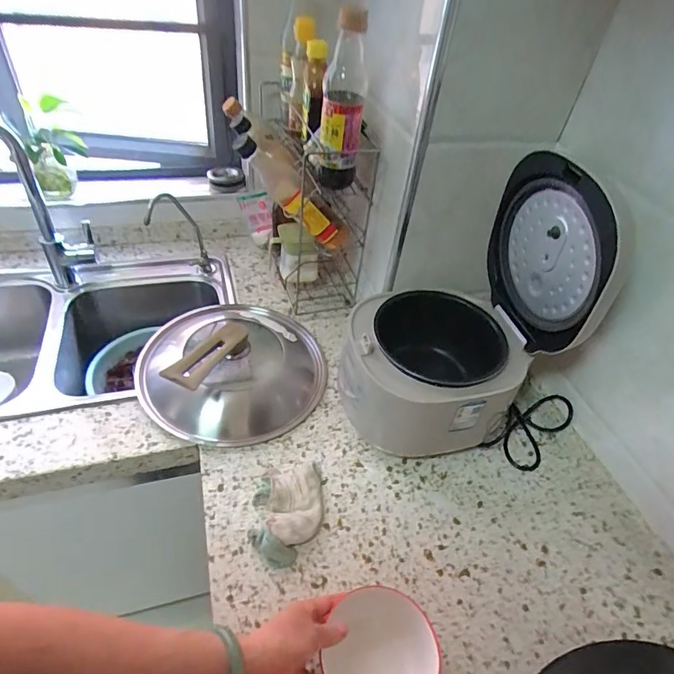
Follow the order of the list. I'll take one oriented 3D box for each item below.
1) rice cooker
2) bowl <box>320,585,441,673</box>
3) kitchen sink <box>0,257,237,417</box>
[{"bbox_3d":[0.163,-0.028,0.656,0.279,0.409,0.234,-9,46,-17],"label":"rice cooker"},{"bbox_3d":[0.050,0.345,0.486,0.113,0.059,0.110,4,43,-4],"label":"bowl"},{"bbox_3d":[-0.573,0.063,0.897,0.738,0.221,0.395,-8,45,-16],"label":"kitchen sink"}]

